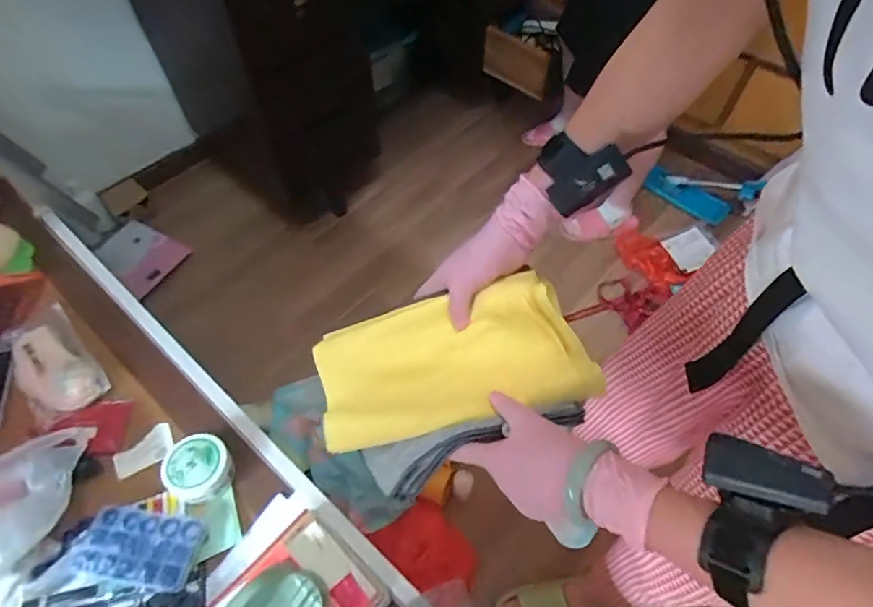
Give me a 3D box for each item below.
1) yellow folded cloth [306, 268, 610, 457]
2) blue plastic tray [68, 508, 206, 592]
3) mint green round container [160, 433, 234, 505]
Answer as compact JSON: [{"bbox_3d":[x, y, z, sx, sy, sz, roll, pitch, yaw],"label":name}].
[{"bbox_3d":[0.015,0.055,0.512,0.274,0.058,0.139,-11,56,2],"label":"yellow folded cloth"},{"bbox_3d":[-0.445,0.362,0.748,0.176,0.013,0.090,9,57,6],"label":"blue plastic tray"},{"bbox_3d":[-0.380,0.269,0.808,0.098,0.075,0.097,0,56,0],"label":"mint green round container"}]

